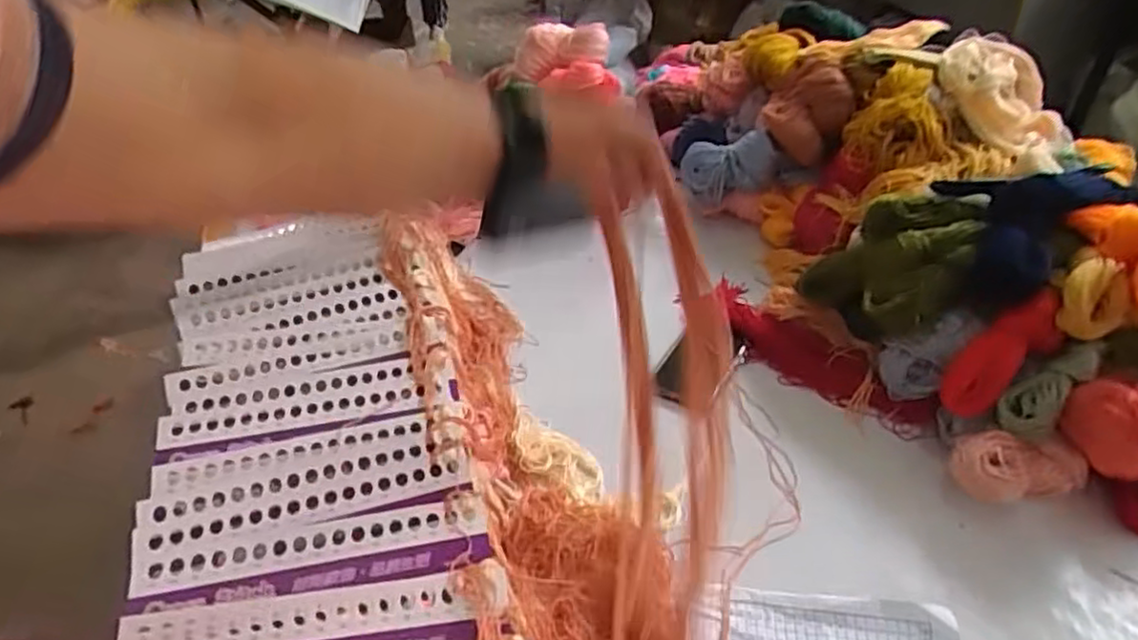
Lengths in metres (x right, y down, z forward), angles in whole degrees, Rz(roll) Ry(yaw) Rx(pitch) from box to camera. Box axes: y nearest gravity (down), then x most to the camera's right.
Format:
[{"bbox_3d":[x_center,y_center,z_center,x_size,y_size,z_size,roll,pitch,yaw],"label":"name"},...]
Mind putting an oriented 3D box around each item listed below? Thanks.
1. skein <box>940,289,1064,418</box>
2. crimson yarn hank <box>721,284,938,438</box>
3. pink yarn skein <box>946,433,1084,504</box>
[{"bbox_3d":[0.388,0.031,0.619,0.129,0.038,0.047,-48,46,8],"label":"skein"},{"bbox_3d":[0.251,0.032,0.758,0.081,0.034,0.295,-22,44,-22],"label":"crimson yarn hank"},{"bbox_3d":[0.392,0.129,0.602,0.115,0.061,0.056,8,38,-10],"label":"pink yarn skein"}]

